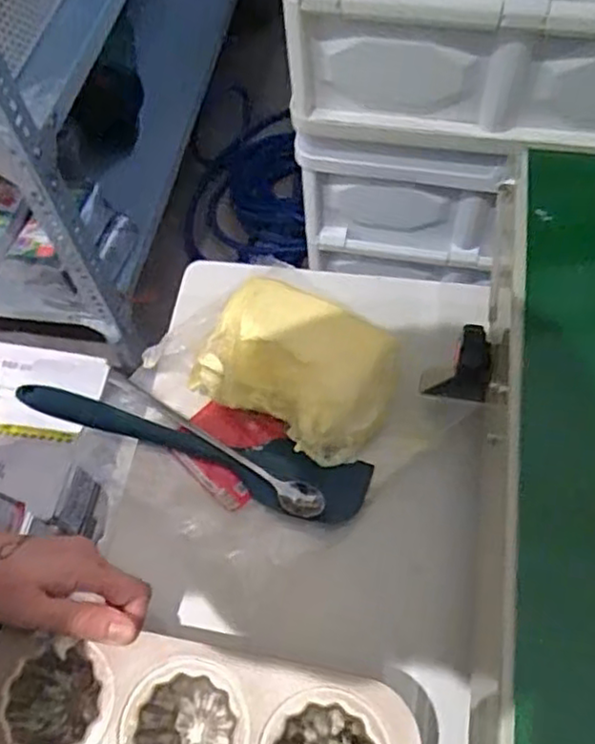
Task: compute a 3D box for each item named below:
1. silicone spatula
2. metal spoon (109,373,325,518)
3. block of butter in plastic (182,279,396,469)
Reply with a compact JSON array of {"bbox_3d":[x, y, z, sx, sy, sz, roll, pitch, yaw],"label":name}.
[{"bbox_3d":[-0.083,0.055,0.500,0.269,0.019,0.050,15,64,11],"label":"silicone spatula"},{"bbox_3d":[-0.067,0.049,0.494,0.199,0.019,0.021,29,68,17],"label":"metal spoon"},{"bbox_3d":[0.000,-0.002,0.489,0.140,0.068,0.101,28,67,17],"label":"block of butter in plastic"}]

